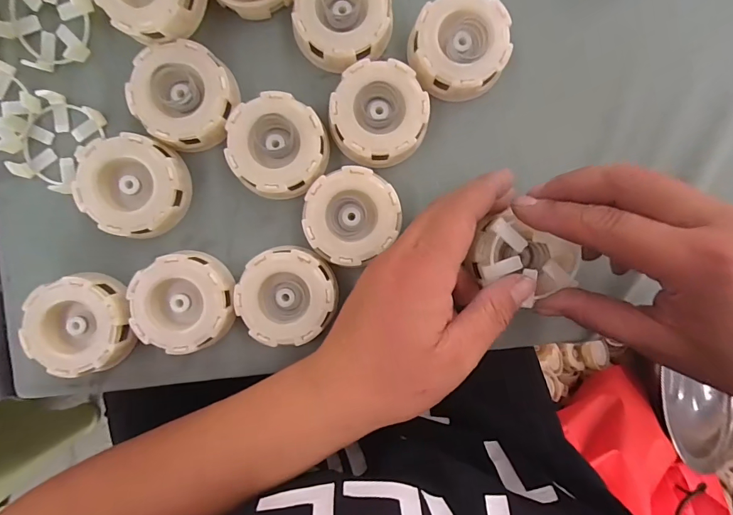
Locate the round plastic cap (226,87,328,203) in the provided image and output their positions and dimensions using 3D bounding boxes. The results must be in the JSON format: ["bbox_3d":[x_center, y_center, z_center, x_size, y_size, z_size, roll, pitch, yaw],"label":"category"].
[{"bbox_3d":[-0.055,-0.068,0.251,0.058,0.020,0.058,0,92,-2],"label":"round plastic cap"}]

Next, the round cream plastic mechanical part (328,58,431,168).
[{"bbox_3d":[0.008,-0.089,0.255,0.059,0.022,0.060,0,92,-2],"label":"round cream plastic mechanical part"}]

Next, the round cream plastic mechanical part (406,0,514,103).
[{"bbox_3d":[0.057,-0.131,0.254,0.058,0.023,0.061,0,92,-2],"label":"round cream plastic mechanical part"}]

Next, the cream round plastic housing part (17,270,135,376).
[{"bbox_3d":[-0.177,0.041,0.249,0.057,0.021,0.059,0,92,-2],"label":"cream round plastic housing part"}]

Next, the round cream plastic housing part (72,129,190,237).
[{"bbox_3d":[-0.142,-0.043,0.246,0.056,0.026,0.058,0,92,-2],"label":"round cream plastic housing part"}]

